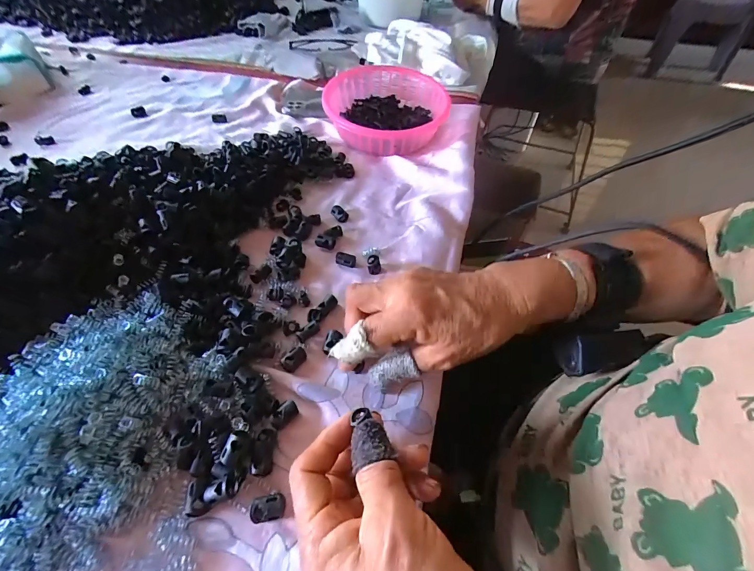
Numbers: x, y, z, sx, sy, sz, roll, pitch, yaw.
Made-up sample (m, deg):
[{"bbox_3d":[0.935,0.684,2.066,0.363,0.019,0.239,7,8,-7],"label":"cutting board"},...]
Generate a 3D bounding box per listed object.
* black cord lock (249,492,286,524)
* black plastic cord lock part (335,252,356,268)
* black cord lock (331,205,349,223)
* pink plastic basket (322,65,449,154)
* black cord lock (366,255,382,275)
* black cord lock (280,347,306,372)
[{"bbox_3d":[-0.067,0.138,0.216,0.021,0.009,0.013,-6,51,-5],"label":"black cord lock"},{"bbox_3d":[-0.031,-0.025,0.347,0.021,0.008,0.013,10,52,8],"label":"black plastic cord lock part"},{"bbox_3d":[-0.041,-0.081,0.387,0.014,0.009,0.021,-31,57,-23],"label":"black cord lock"},{"bbox_3d":[0.016,-0.246,0.489,0.158,0.047,0.170,3,51,2],"label":"pink plastic basket"},{"bbox_3d":[-0.003,-0.020,0.338,0.014,0.017,0.011,-3,51,-2],"label":"black cord lock"},{"bbox_3d":[-0.066,0.058,0.277,0.013,0.007,0.020,34,58,24],"label":"black cord lock"}]

